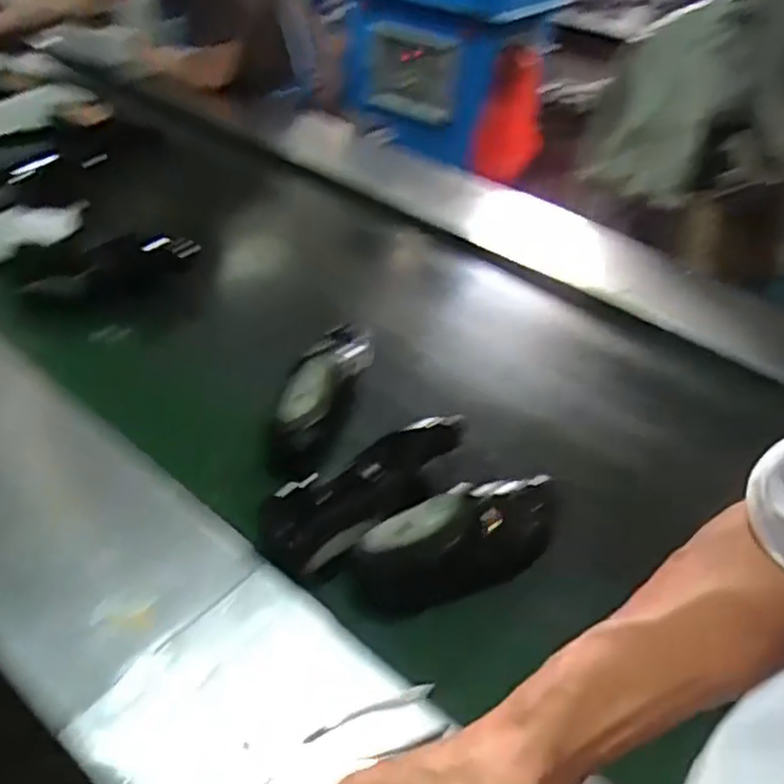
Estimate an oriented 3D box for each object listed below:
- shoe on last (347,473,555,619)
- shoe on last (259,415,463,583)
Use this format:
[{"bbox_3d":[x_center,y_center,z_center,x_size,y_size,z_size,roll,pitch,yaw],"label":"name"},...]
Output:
[{"bbox_3d":[0.084,0.153,0.766,0.265,0.084,0.103,-23,48,-31],"label":"shoe on last"},{"bbox_3d":[-0.027,0.110,0.817,0.106,0.074,0.274,33,46,28],"label":"shoe on last"}]

